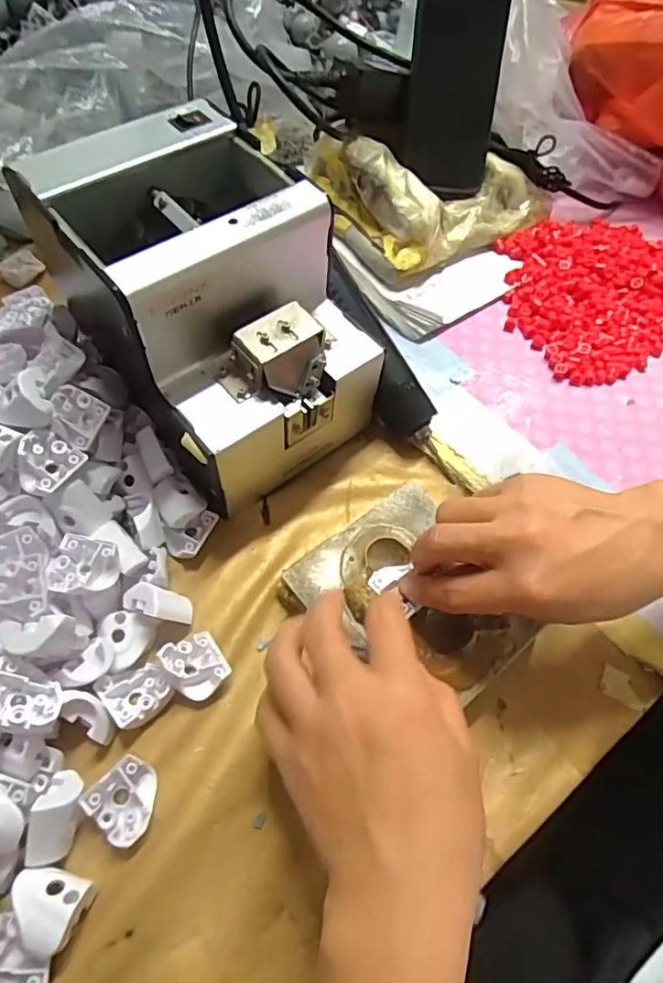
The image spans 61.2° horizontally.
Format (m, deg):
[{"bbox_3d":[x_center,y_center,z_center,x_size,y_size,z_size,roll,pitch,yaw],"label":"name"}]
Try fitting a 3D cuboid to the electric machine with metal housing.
[{"bbox_3d":[-0.071,-0.113,0.349,0.137,0.138,0.190,-33,69,-19],"label":"electric machine with metal housing"}]

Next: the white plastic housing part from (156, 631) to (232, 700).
[{"bbox_3d":[-0.073,0.094,0.304,0.027,0.016,0.032,-33,68,-19],"label":"white plastic housing part"}]

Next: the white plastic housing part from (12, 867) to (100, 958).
[{"bbox_3d":[-0.126,0.183,0.247,0.031,0.021,0.027,17,61,6],"label":"white plastic housing part"}]

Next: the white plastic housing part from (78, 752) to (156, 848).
[{"bbox_3d":[-0.099,0.150,0.272,0.030,0.014,0.031,-38,69,-21],"label":"white plastic housing part"}]

